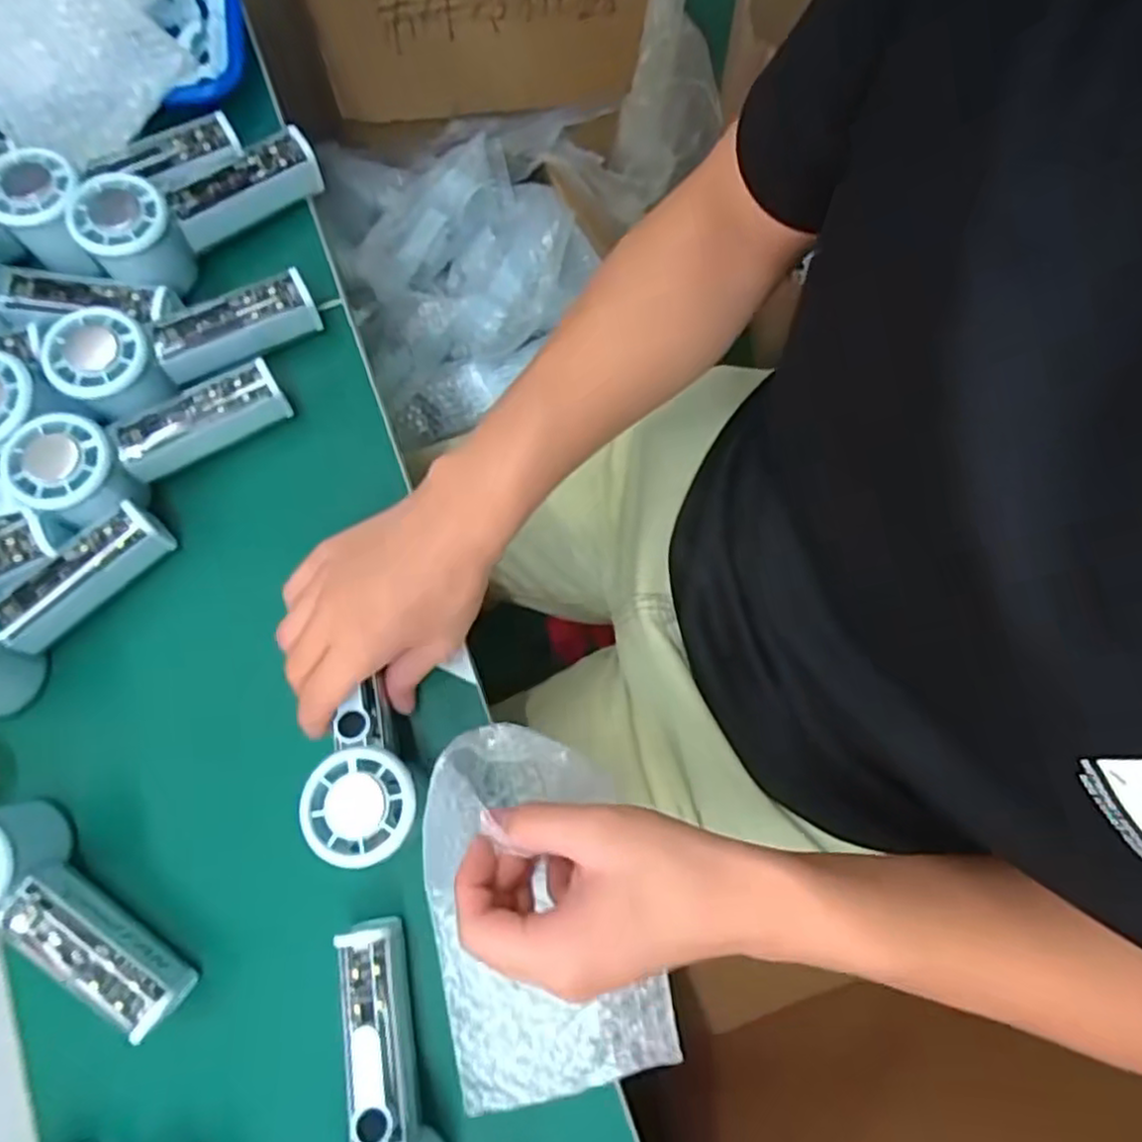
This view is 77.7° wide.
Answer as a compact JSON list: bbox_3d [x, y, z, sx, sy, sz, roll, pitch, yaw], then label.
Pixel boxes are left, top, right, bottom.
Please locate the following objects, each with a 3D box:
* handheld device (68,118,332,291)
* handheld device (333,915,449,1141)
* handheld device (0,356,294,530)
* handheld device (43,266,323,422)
[{"bbox_3d":[-0.239,-0.241,0.459,0.148,0.053,0.056,-42,80,-7],"label":"handheld device"},{"bbox_3d":[-0.095,0.264,0.361,0.054,0.057,0.153,-9,65,-1],"label":"handheld device"},{"bbox_3d":[-0.251,-0.079,0.429,0.150,0.046,0.054,-29,79,-19],"label":"handheld device"},{"bbox_3d":[-0.235,-0.143,0.437,0.152,0.033,0.055,-26,78,-18],"label":"handheld device"}]

